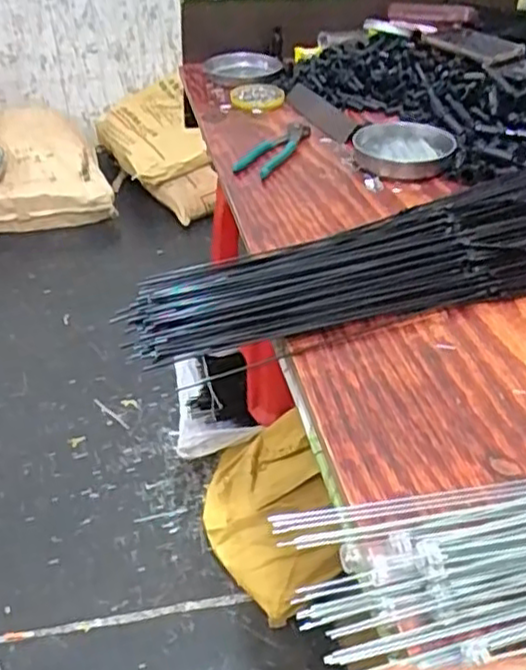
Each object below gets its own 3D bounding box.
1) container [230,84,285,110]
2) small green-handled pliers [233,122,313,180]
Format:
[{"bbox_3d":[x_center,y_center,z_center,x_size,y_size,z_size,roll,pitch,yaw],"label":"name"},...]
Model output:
[{"bbox_3d":[-0.009,-0.381,1.110,0.083,0.015,0.085,-2,38,2],"label":"container"},{"bbox_3d":[0.015,-0.256,0.949,0.054,0.010,0.147,18,42,22],"label":"small green-handled pliers"}]

